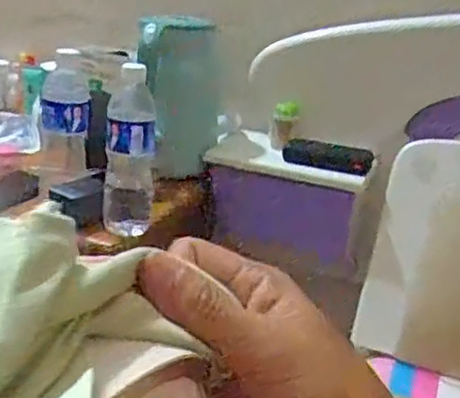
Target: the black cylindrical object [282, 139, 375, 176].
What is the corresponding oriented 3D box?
[{"bbox_3d":[0.157,-0.071,1.078,0.148,0.041,0.034,15,23,22],"label":"black cylindrical object"}]

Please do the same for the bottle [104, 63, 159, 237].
[{"bbox_3d":[-0.131,-0.060,0.882,0.064,0.216,0.063,4,21,-6],"label":"bottle"}]

